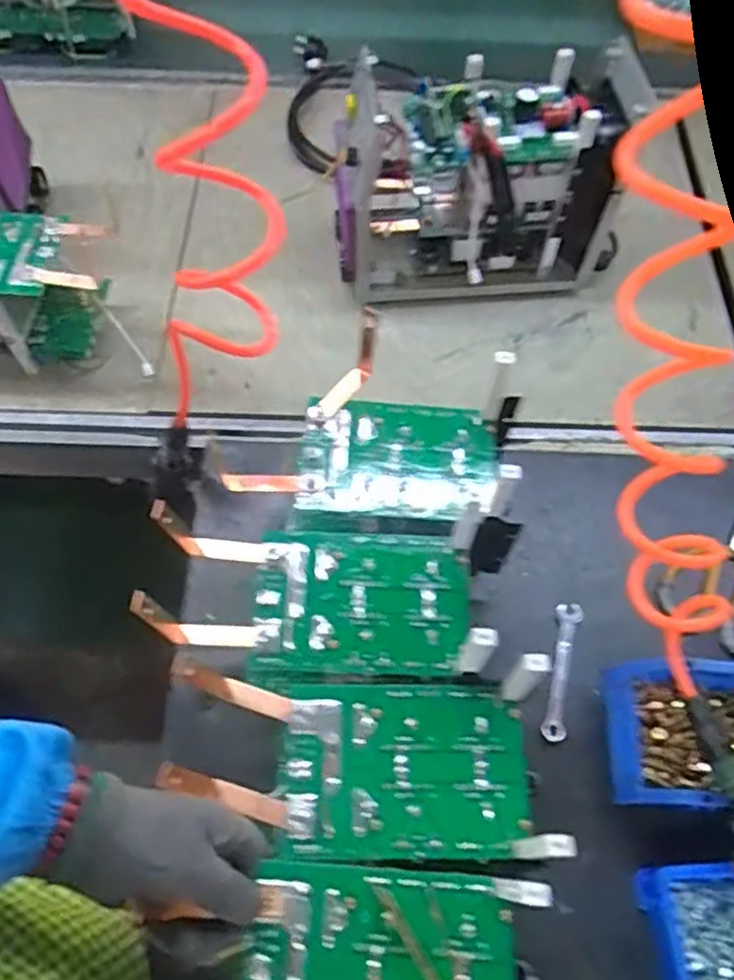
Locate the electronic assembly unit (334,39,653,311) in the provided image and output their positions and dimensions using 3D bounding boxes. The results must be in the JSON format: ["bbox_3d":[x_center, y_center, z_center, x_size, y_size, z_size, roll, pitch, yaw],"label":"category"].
[{"bbox_3d":[0.130,-0.357,0.799,0.323,0.220,0.162,-8,62,-5],"label":"electronic assembly unit"}]

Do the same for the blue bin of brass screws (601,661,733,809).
[{"bbox_3d":[0.297,0.207,0.570,0.183,0.073,0.116,3,62,1],"label":"blue bin of brass screws"}]

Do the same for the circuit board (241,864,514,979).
[{"bbox_3d":[0.007,0.294,0.411,0.161,0.013,0.109,4,62,2],"label":"circuit board"}]

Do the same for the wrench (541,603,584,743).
[{"bbox_3d":[0.181,0.166,0.632,0.024,0.012,0.132,15,63,8],"label":"wrench"}]

